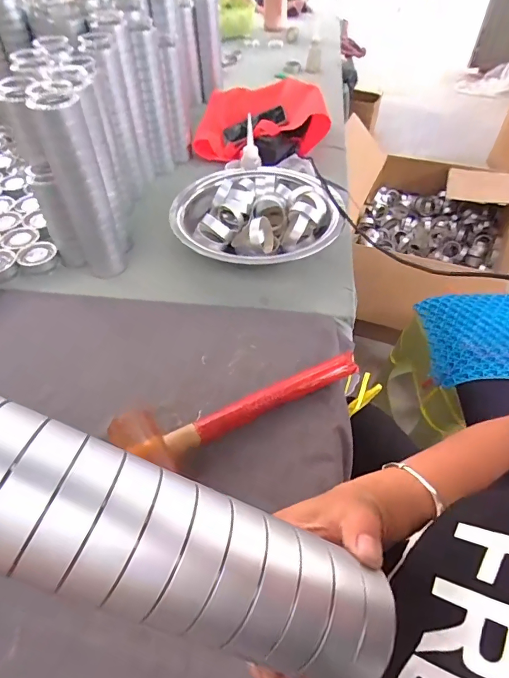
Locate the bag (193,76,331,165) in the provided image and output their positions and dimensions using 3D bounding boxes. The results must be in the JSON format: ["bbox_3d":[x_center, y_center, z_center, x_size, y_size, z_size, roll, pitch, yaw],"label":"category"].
[{"bbox_3d":[0.012,-0.525,0.999,0.312,0.123,0.229,1,49,1],"label":"bag"}]

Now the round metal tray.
[{"bbox_3d":[0.006,-0.225,0.750,0.286,0.079,0.282,-7,55,1],"label":"round metal tray"}]

